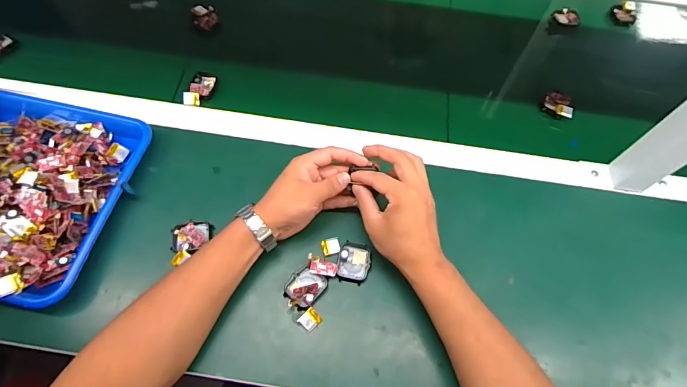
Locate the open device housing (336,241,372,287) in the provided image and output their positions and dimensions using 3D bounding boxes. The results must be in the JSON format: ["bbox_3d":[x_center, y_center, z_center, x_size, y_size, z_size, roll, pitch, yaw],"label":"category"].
[{"bbox_3d":[0.013,0.083,0.464,0.037,0.011,0.047,12,62,4],"label":"open device housing"}]

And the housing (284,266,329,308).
[{"bbox_3d":[-0.045,0.106,0.441,0.040,0.019,0.046,30,65,13],"label":"housing"}]

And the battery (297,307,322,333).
[{"bbox_3d":[-0.037,0.141,0.430,0.019,0.009,0.021,42,68,18],"label":"battery"}]

